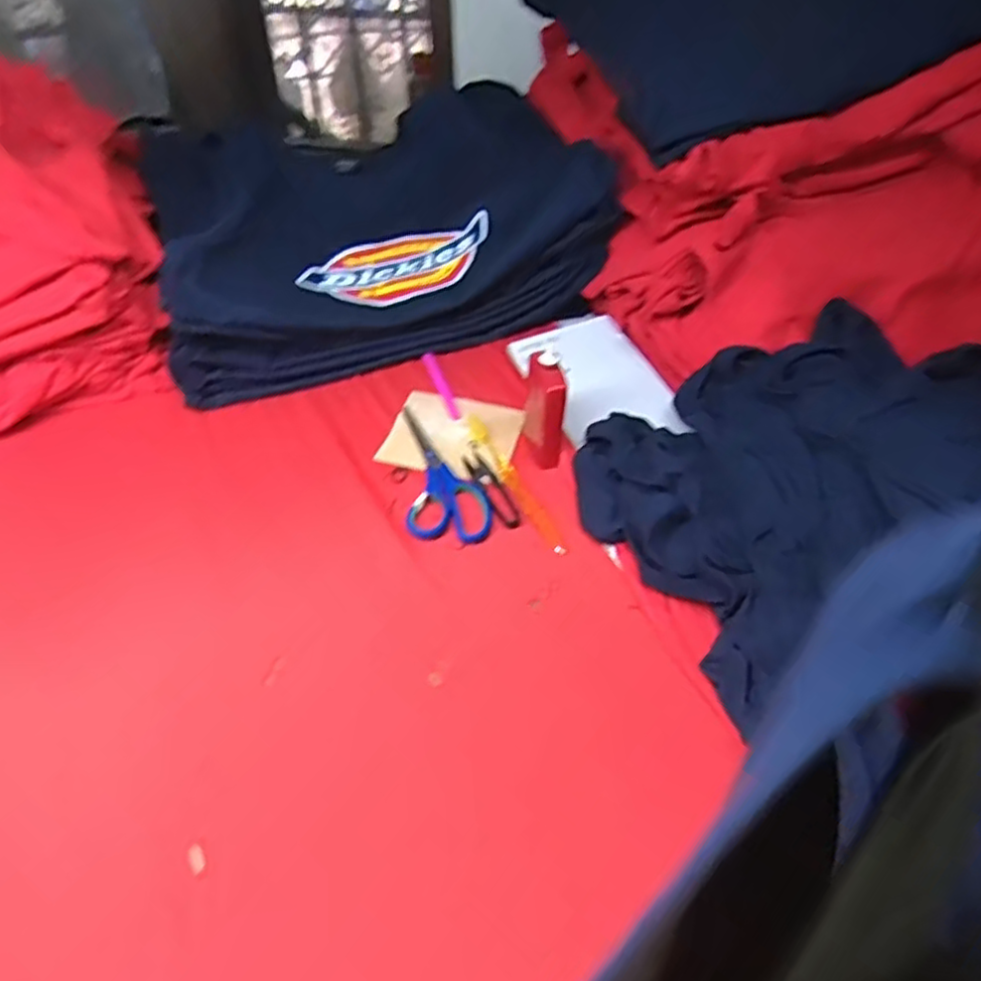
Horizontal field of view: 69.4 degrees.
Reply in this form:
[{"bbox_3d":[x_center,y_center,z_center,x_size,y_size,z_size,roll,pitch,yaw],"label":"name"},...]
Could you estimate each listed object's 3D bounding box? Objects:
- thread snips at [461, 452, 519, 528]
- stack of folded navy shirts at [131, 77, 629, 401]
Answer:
[{"bbox_3d":[-0.001,-0.004,0.658,0.022,0.004,0.095,-16,47,-15],"label":"thread snips"},{"bbox_3d":[-0.146,-0.308,0.843,0.486,0.166,0.351,-17,47,-15],"label":"stack of folded navy shirts"}]

